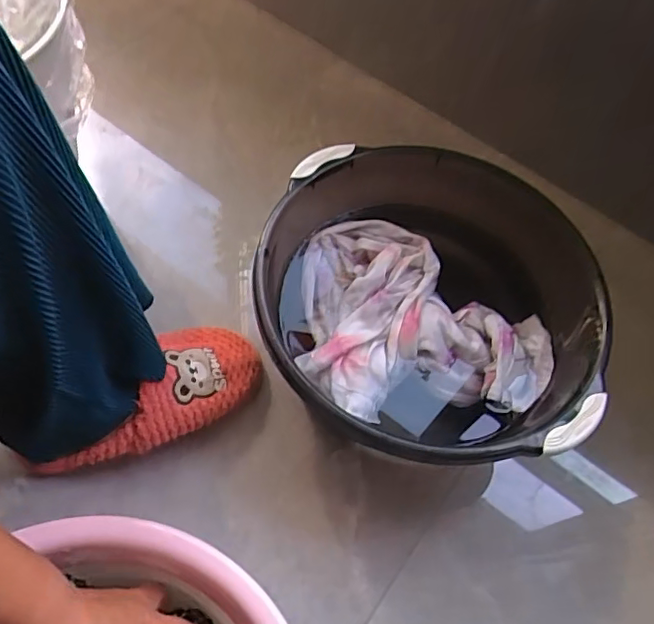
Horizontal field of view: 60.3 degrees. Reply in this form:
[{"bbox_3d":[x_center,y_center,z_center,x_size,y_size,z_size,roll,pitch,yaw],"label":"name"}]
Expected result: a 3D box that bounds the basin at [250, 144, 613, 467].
[{"bbox_3d":[0.112,-0.010,0.642,0.351,0.162,0.368,3,60,-6],"label":"basin"}]

